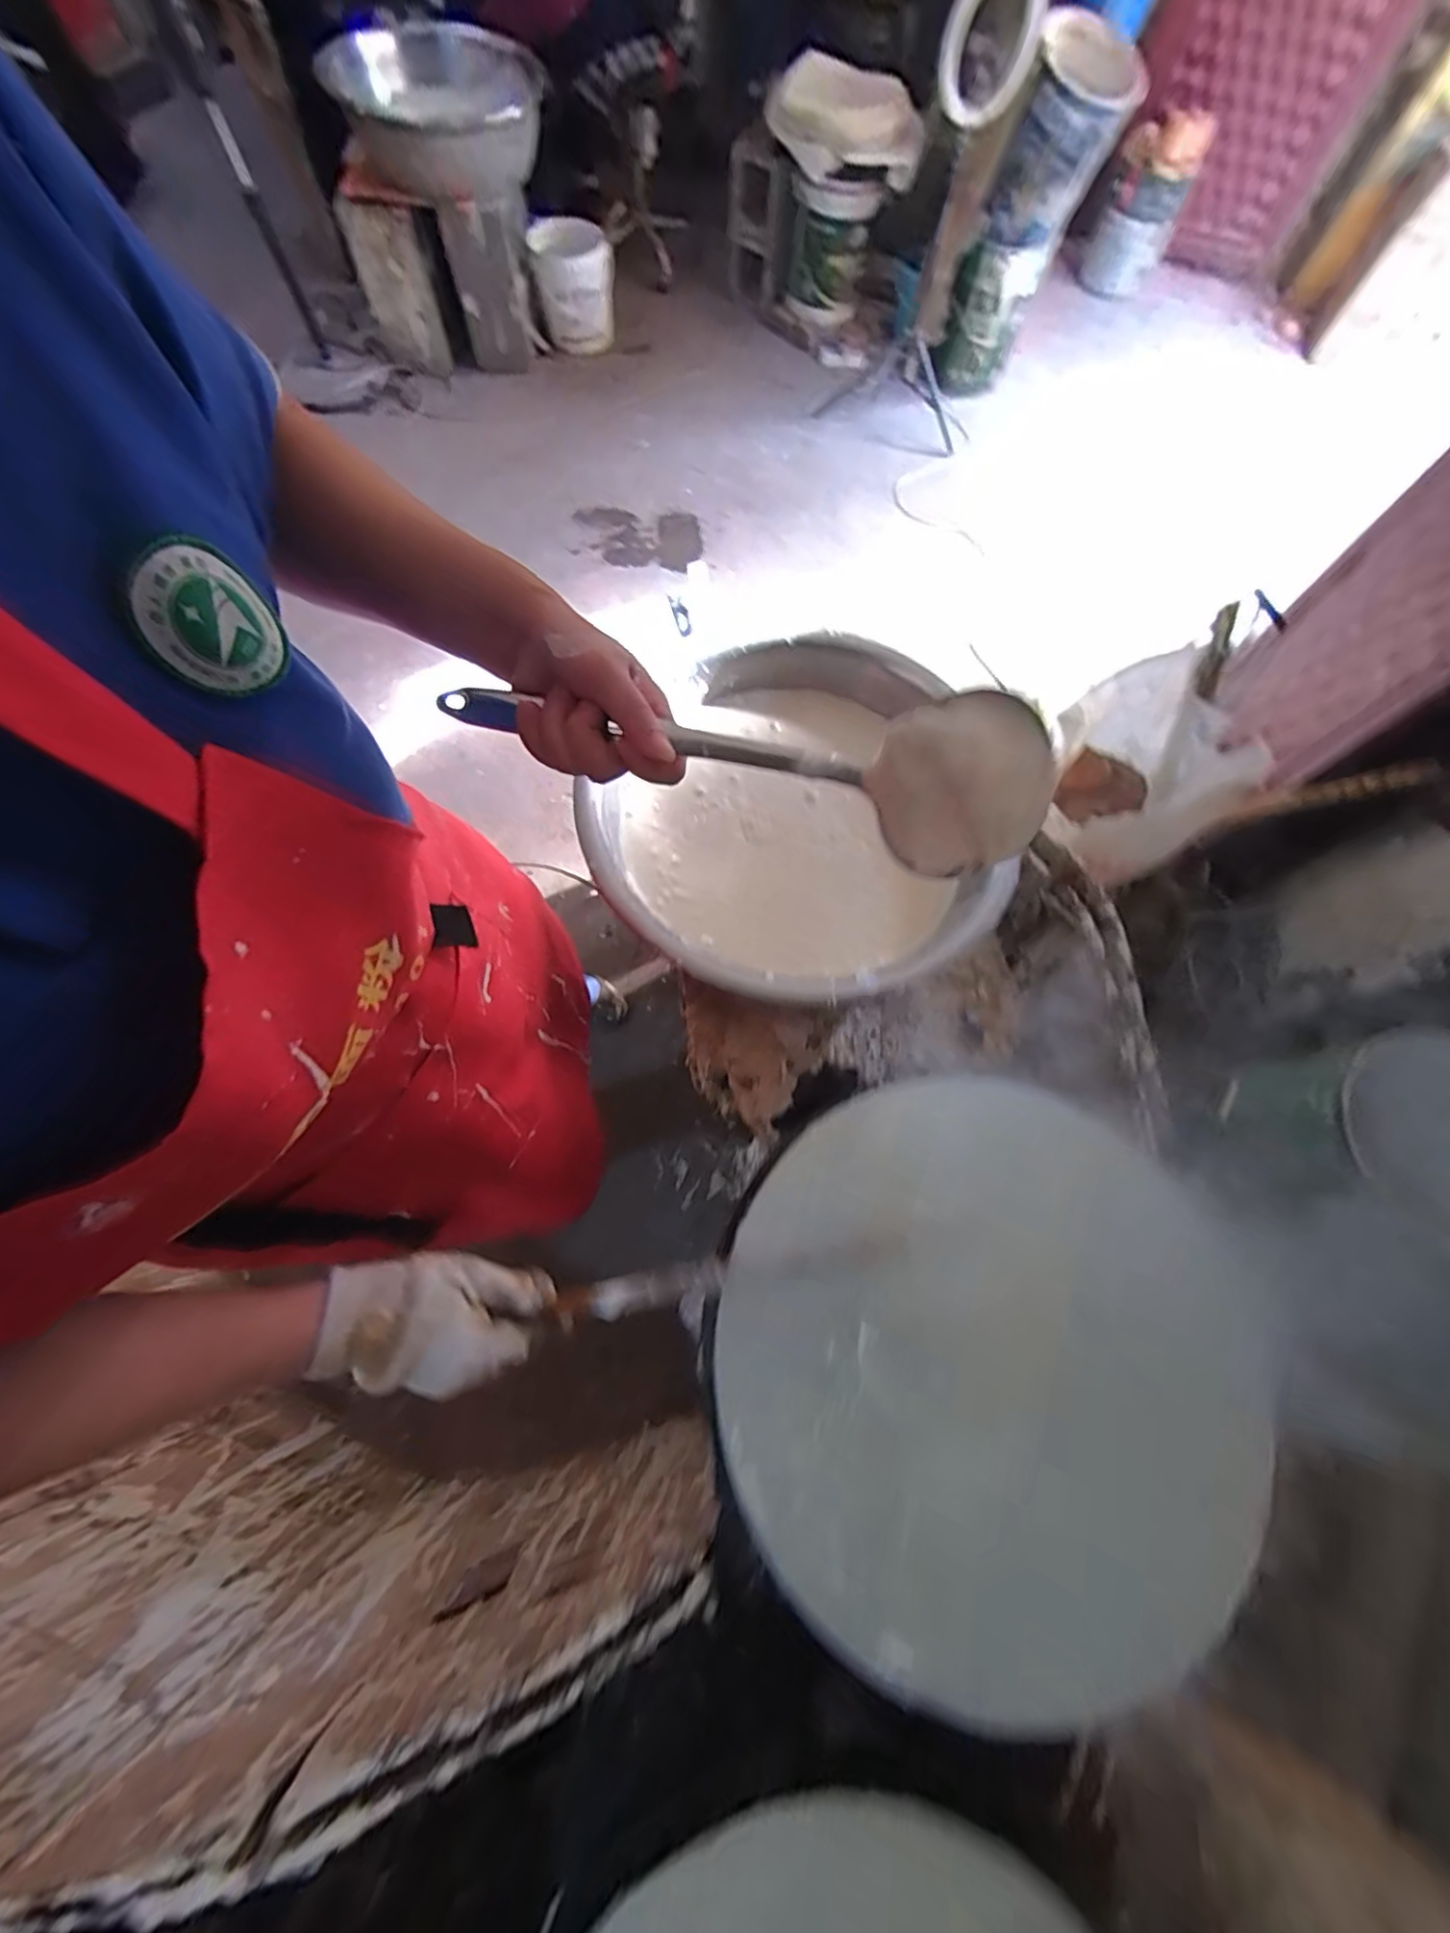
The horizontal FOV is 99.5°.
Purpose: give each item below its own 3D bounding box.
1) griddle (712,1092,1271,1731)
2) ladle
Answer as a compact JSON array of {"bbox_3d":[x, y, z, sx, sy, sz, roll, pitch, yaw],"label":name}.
[{"bbox_3d":[0.181,0.274,0.427,0.367,0.055,0.367,1,74,-2],"label":"griddle"},{"bbox_3d":[0.002,-0.121,0.340,0.320,0.060,0.076,16,70,14],"label":"ladle"}]

